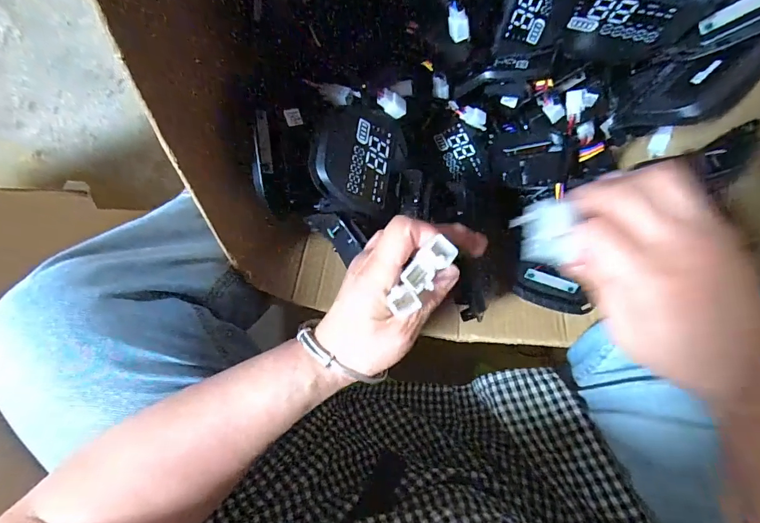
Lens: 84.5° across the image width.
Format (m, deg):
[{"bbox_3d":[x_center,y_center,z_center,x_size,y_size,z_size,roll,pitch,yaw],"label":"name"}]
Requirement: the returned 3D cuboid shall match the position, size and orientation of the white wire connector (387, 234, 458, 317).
[{"bbox_3d":[0.027,0.009,0.260,0.017,0.011,0.052,38,97,5],"label":"white wire connector"}]

